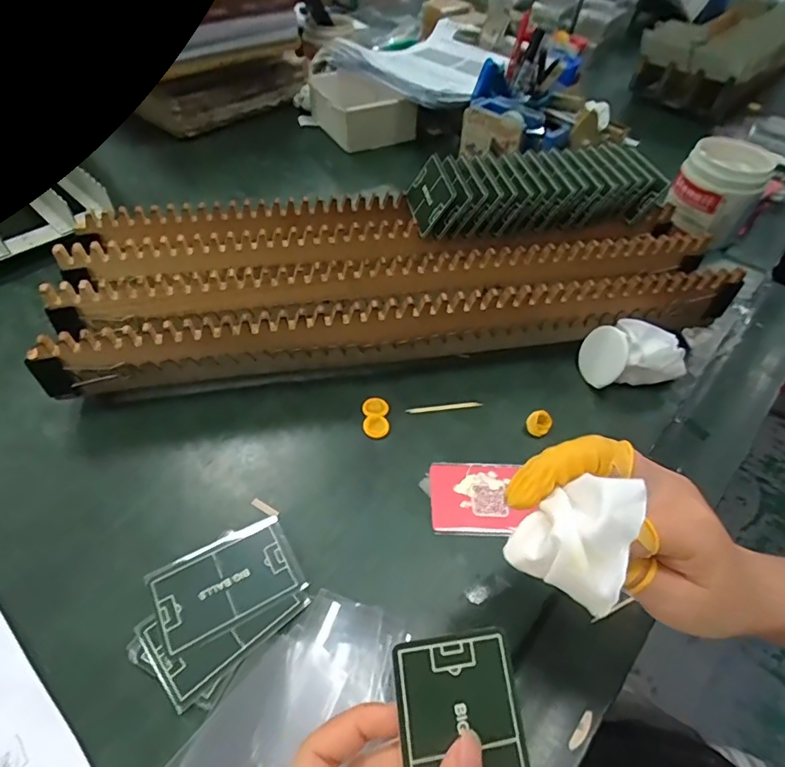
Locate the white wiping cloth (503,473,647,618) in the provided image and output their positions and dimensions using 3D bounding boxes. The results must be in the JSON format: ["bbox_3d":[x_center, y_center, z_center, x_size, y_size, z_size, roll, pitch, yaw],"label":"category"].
[{"bbox_3d":[0.078,0.060,0.207,0.043,0.026,0.047,30,54,21],"label":"white wiping cloth"}]

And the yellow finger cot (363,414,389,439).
[{"bbox_3d":[-0.014,0.035,0.407,0.021,0.005,0.019,14,50,9],"label":"yellow finger cot"}]

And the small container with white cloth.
[{"bbox_3d":[0.211,-0.024,0.444,0.081,0.049,0.047,-3,50,-6],"label":"small container with white cloth"}]

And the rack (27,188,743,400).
[{"bbox_3d":[0.005,-0.096,0.471,0.574,0.078,0.190,-6,50,-7],"label":"rack"}]

